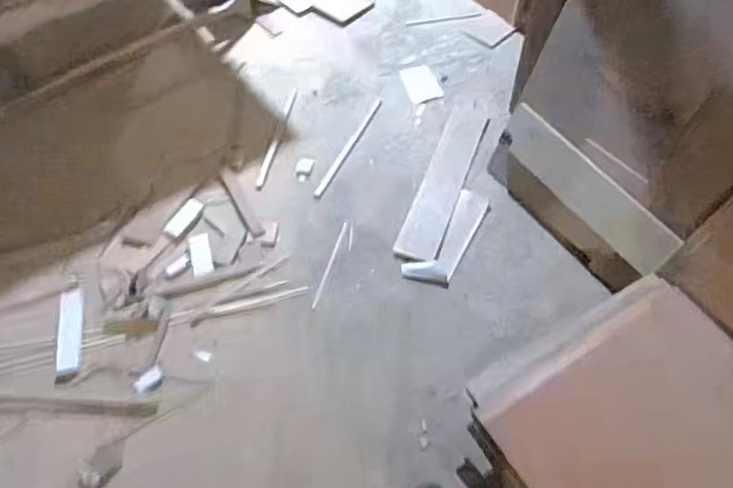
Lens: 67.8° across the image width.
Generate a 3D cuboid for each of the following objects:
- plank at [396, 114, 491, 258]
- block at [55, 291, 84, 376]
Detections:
[{"bbox_3d":[0.277,-0.226,1.963,0.143,0.022,0.676,18,59,14],"label":"plank"},{"bbox_3d":[-0.914,0.266,1.681,0.076,0.013,0.275,-12,57,-5],"label":"block"}]

